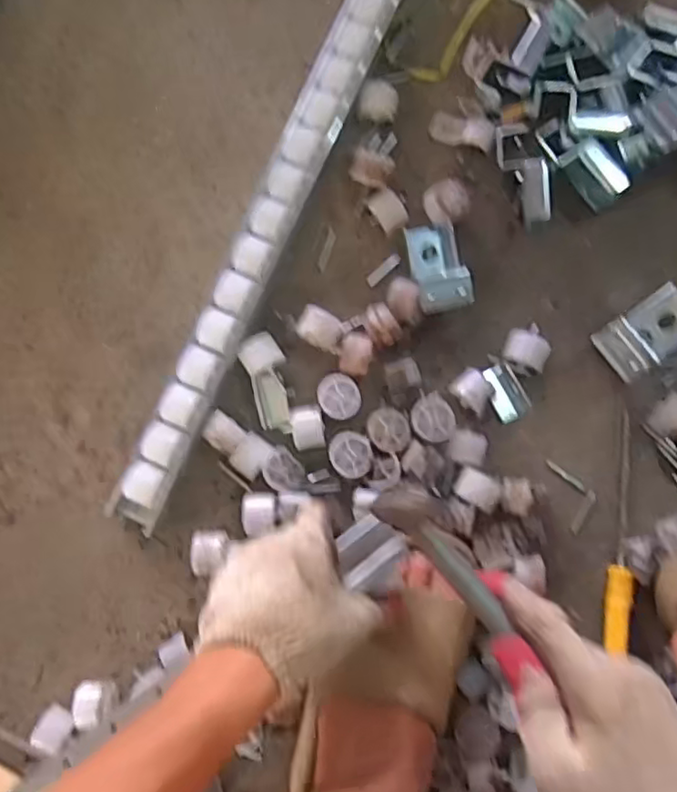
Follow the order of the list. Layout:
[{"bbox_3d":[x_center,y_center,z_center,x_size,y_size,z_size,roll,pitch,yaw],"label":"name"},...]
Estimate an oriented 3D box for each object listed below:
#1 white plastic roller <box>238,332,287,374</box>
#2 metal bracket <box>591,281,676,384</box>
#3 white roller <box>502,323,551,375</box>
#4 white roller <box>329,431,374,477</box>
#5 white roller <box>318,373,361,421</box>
[{"bbox_3d":[-0.068,-0.037,0.557,0.034,0.023,0.030,-29,83,-1],"label":"white plastic roller"},{"bbox_3d":[0.263,-0.053,0.540,0.086,0.034,0.049,-35,83,-1],"label":"metal bracket"},{"bbox_3d":[0.165,-0.042,0.552,0.037,0.023,0.041,22,85,5],"label":"white roller"},{"bbox_3d":[0.011,0.051,0.546,0.035,0.022,0.039,-8,84,2],"label":"white roller"},{"bbox_3d":[0.001,0.001,0.552,0.035,0.025,0.040,-8,84,2],"label":"white roller"}]

